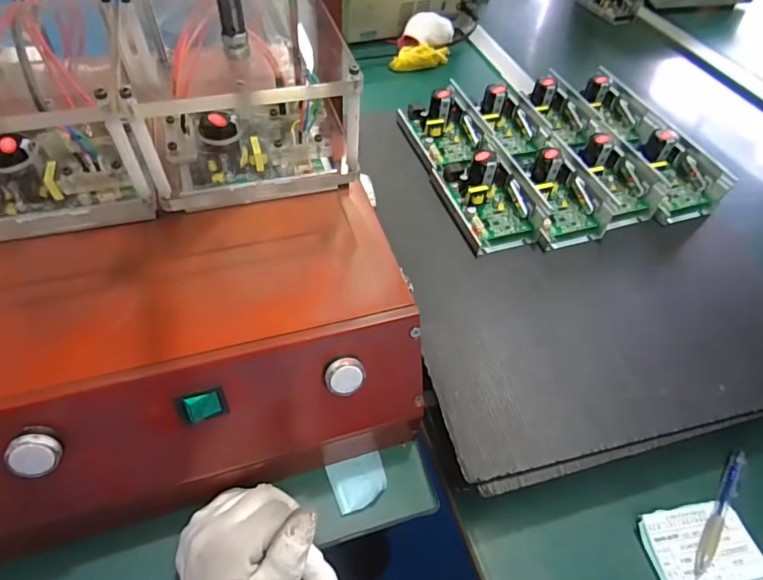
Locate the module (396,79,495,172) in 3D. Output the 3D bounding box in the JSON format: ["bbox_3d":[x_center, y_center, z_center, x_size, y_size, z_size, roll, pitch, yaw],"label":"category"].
[{"bbox_3d":[0.080,-0.210,0.595,0.084,0.047,0.123,-14,55,-15],"label":"module"}]

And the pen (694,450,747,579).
[{"bbox_3d":[0.303,0.197,0.417,0.013,0.007,0.135,35,58,21],"label":"pen"}]

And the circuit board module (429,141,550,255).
[{"bbox_3d":[0.118,-0.109,0.525,0.085,0.055,0.130,-14,55,-15],"label":"circuit board module"}]

